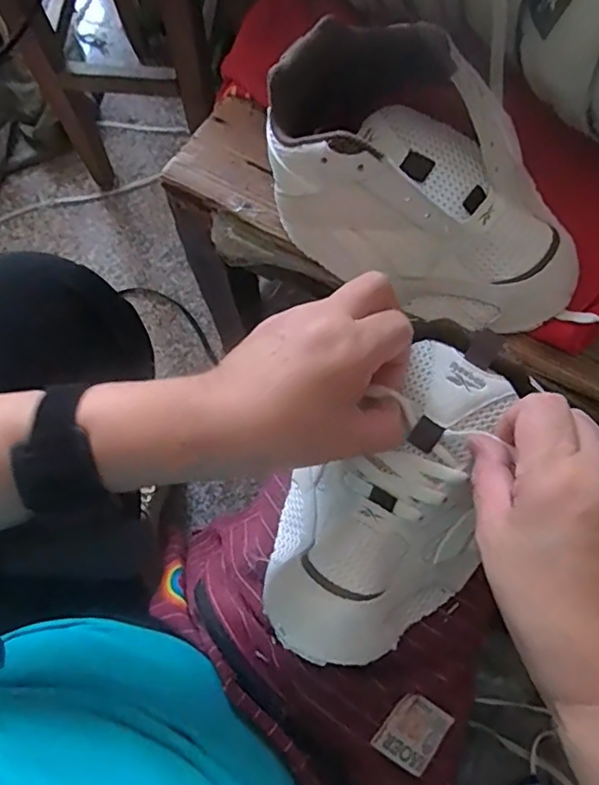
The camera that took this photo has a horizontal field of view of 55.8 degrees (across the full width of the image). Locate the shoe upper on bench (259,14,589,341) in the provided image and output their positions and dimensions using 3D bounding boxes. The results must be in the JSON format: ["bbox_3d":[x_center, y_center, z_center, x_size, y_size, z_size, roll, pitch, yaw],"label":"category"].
[{"bbox_3d":[0.080,-0.133,0.352,0.218,0.085,0.139,34,77,11],"label":"shoe upper on bench"}]

